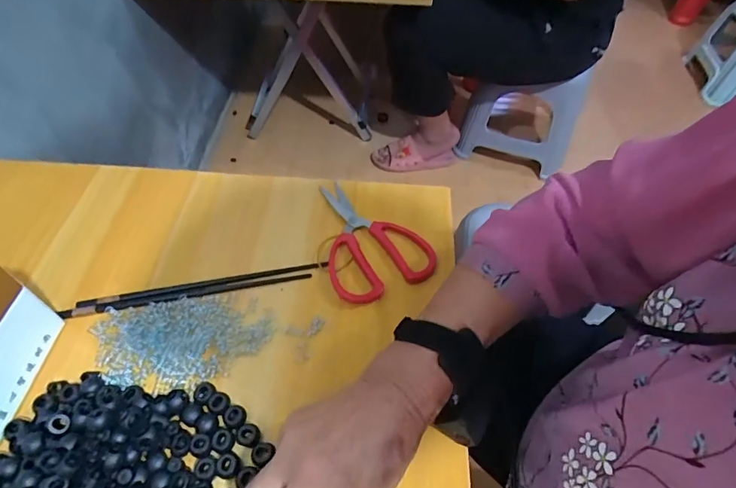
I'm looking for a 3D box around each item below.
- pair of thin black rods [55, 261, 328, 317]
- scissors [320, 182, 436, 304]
[{"bbox_3d":[-0.163,0.043,0.420,0.242,0.005,0.016,-9,54,-9],"label":"pair of thin black rods"},{"bbox_3d":[-0.008,-0.011,0.462,0.106,0.017,0.156,-22,58,-18],"label":"scissors"}]

